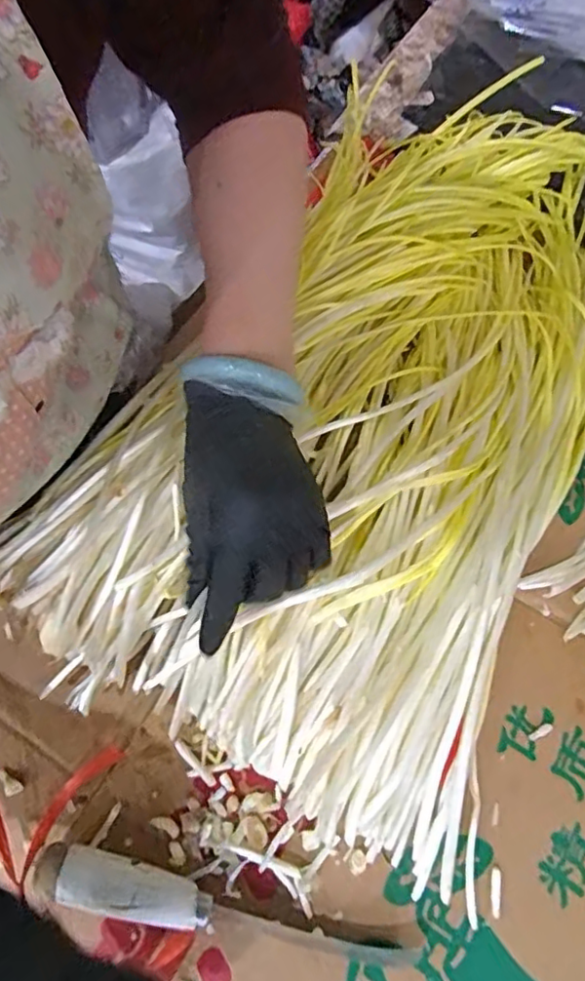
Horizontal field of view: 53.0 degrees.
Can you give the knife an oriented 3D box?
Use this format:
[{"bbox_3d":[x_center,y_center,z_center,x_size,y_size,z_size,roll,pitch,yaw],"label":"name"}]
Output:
[{"bbox_3d":[-0.036,0.222,0.309,0.200,0.035,0.022,12,70,7],"label":"knife"}]

